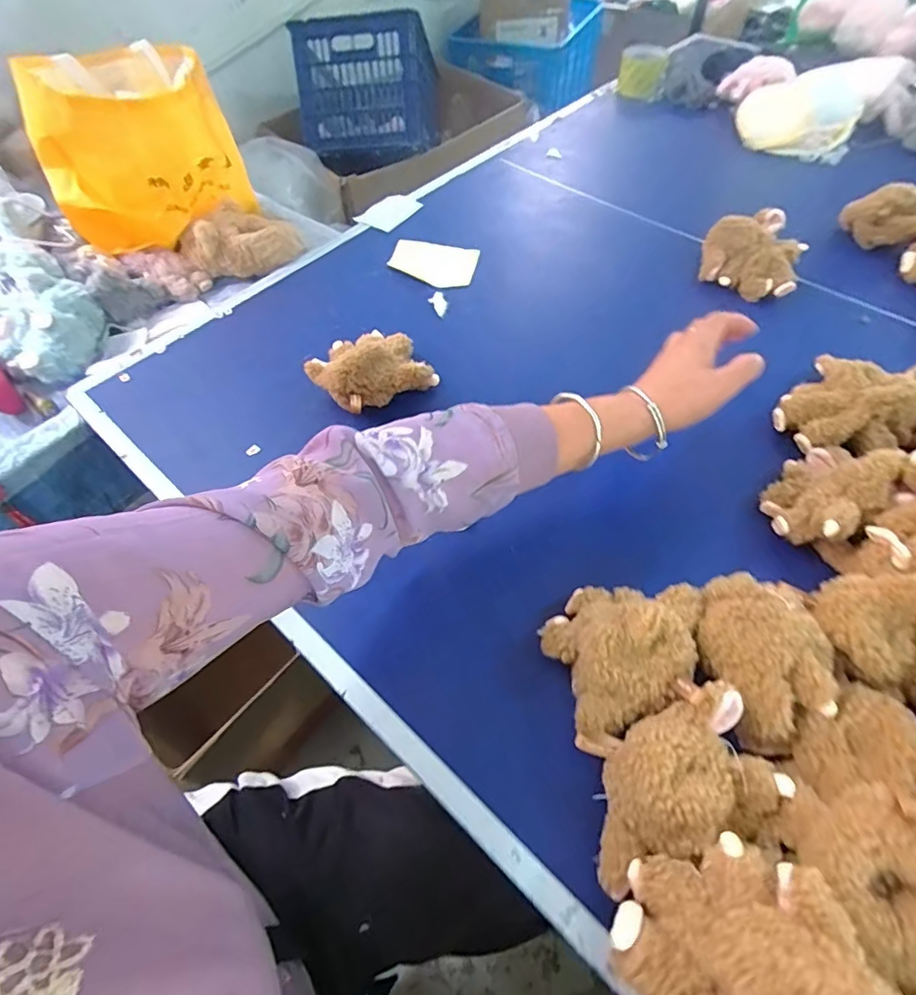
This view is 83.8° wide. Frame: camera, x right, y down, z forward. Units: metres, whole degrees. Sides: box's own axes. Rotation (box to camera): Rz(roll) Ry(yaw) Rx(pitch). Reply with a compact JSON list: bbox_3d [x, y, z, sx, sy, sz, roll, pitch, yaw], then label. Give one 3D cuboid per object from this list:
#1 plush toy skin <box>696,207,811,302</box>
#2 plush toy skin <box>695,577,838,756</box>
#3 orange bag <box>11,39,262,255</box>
[{"bbox_3d":[0.381,-0.319,0.662,0.113,0.059,0.105,16,60,12],"label":"plush toy skin"},{"bbox_3d":[0.222,0.114,0.373,0.076,0.046,0.115,-18,59,-9],"label":"plush toy skin"},{"bbox_3d":[-0.414,-0.456,0.675,0.215,0.184,0.174,2,58,3],"label":"orange bag"}]

